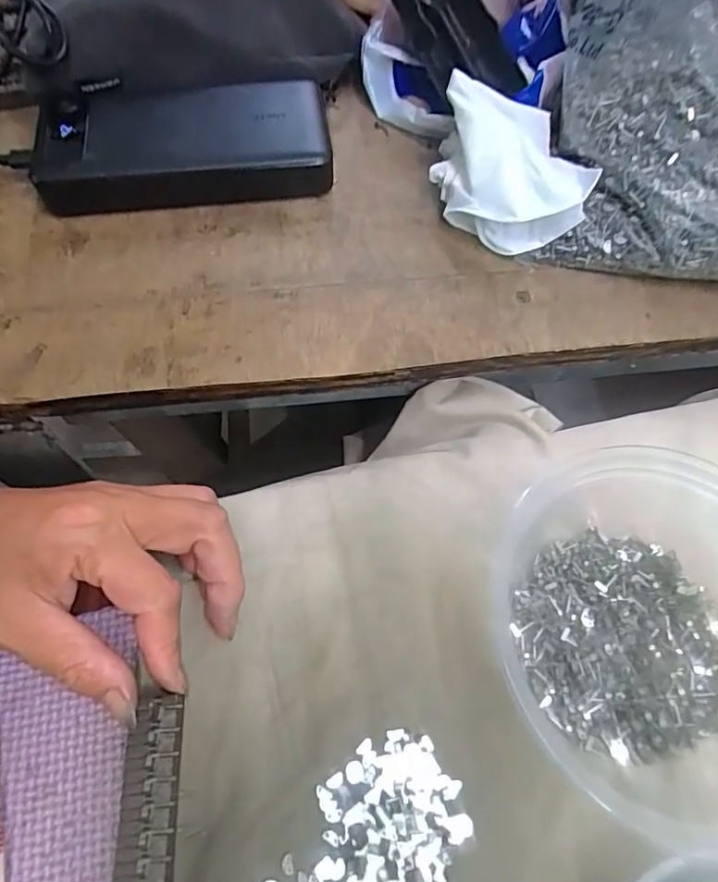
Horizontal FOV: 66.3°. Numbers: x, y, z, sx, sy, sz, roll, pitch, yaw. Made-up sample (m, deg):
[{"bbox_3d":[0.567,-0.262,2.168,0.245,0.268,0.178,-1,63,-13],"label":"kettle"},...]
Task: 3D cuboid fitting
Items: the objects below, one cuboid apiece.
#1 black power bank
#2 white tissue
[{"bbox_3d":[-0.101,-0.165,0.310,0.164,0.034,0.071,-4,61,-3],"label":"black power bank"},{"bbox_3d":[0.076,-0.141,0.286,0.073,0.047,0.075,5,65,1],"label":"white tissue"}]

